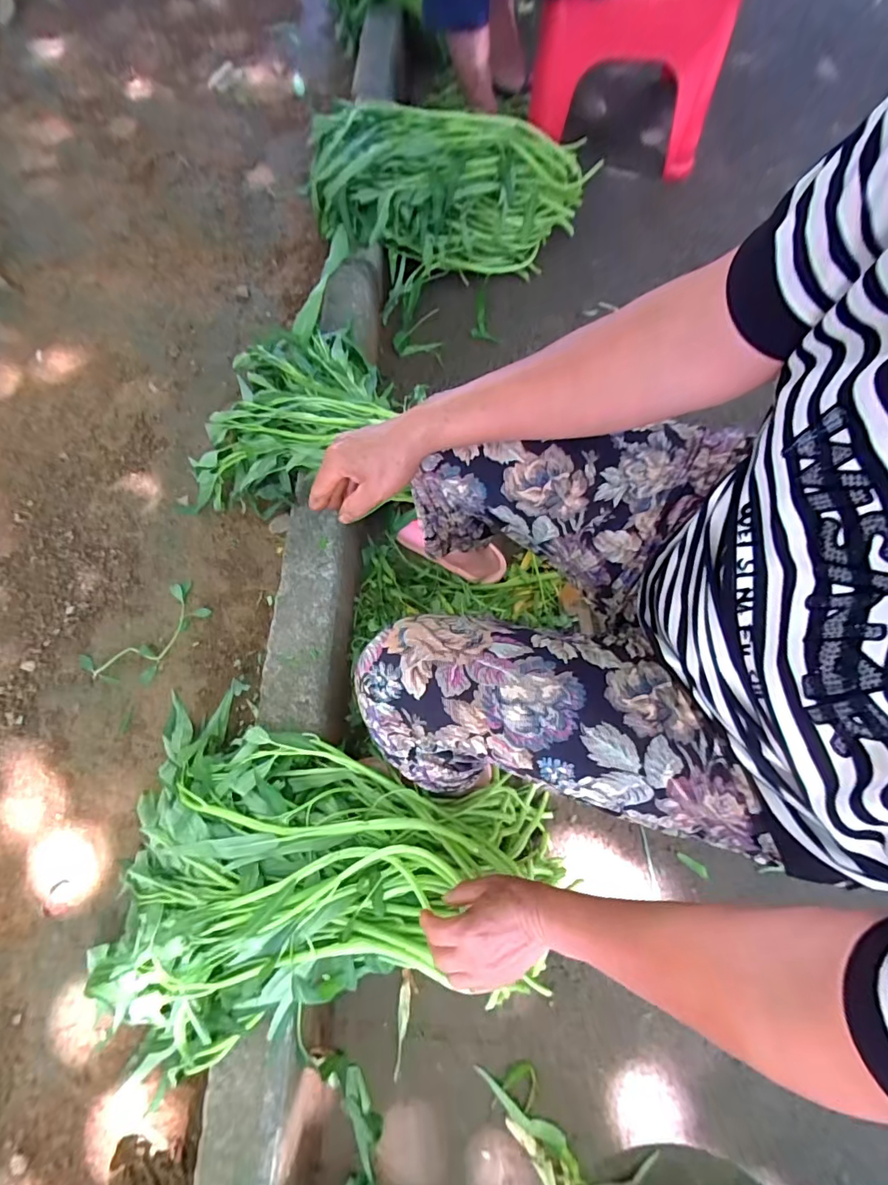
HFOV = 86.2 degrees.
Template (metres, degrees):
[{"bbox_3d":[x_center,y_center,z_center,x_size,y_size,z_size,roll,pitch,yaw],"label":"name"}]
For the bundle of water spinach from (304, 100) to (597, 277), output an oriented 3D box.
[{"bbox_3d":[0.014,-0.795,0.941,0.530,0.203,0.207,-6,70,-14],"label":"bundle of water spinach"}]

